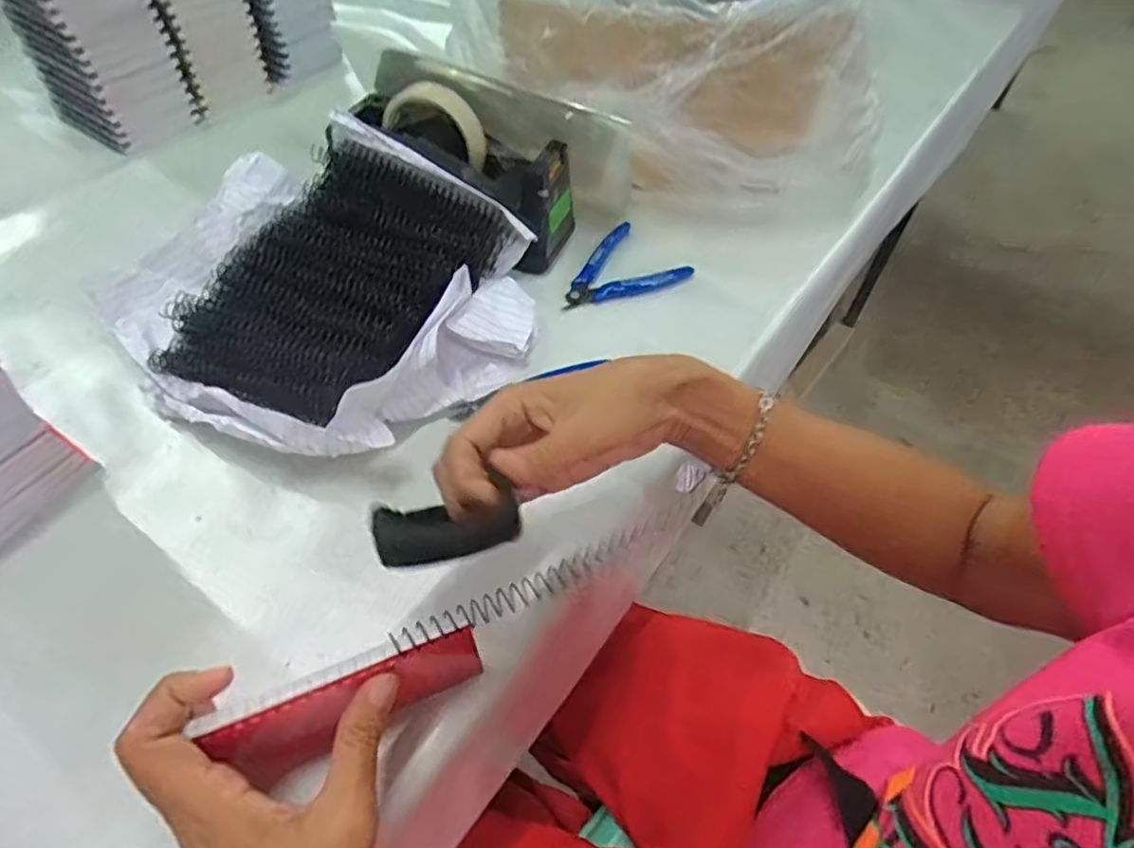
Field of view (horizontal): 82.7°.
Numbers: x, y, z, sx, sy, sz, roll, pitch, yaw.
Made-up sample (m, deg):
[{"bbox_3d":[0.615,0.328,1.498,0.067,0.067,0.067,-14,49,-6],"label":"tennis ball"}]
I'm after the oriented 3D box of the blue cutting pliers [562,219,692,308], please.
[{"bbox_3d":[0.042,-0.133,0.551,0.109,0.017,0.087,-32,59,-24],"label":"blue cutting pliers"}]

